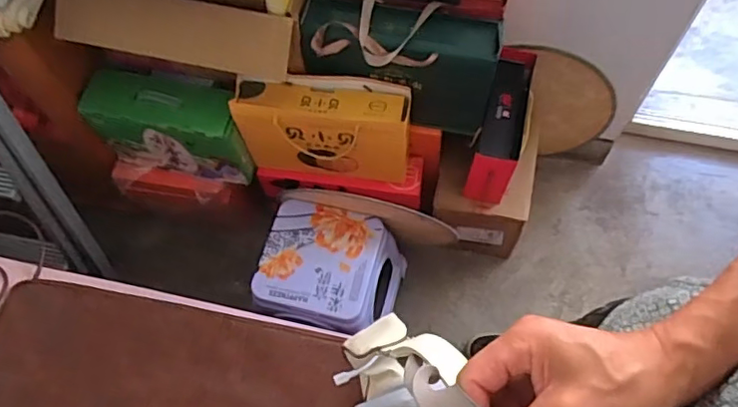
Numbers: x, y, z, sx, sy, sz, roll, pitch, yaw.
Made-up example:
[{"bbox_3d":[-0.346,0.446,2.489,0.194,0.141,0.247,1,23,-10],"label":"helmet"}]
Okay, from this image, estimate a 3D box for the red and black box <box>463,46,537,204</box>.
[{"bbox_3d":[0.302,-0.173,1.297,0.099,0.165,0.318,15,65,10],"label":"red and black box"}]

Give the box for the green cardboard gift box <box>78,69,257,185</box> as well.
[{"bbox_3d":[-0.428,-0.174,1.273,0.338,0.191,0.128,9,64,8],"label":"green cardboard gift box"}]

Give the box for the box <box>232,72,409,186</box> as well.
[{"bbox_3d":[-0.094,-0.155,1.221,0.349,0.237,0.101,2,63,4],"label":"box"}]

